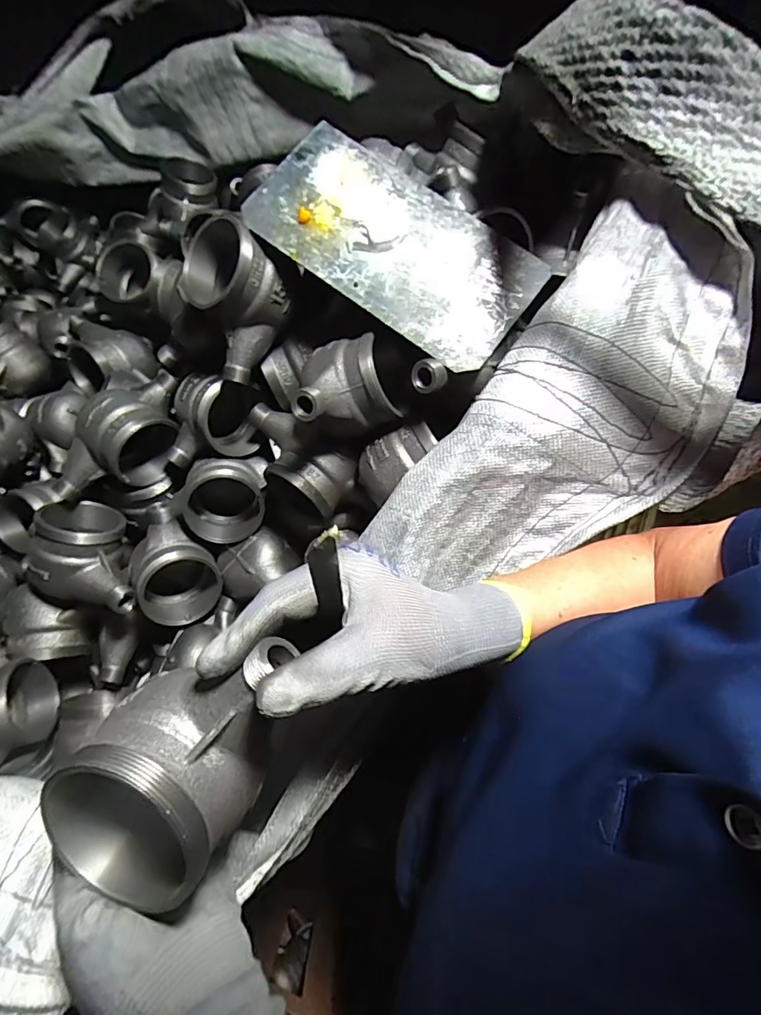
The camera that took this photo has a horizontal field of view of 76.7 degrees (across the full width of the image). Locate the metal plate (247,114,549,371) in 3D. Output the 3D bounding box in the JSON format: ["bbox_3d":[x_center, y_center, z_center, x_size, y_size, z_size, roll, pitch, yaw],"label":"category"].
[{"bbox_3d":[0.010,-0.214,0.389,0.229,0.009,0.120,36,85,5],"label":"metal plate"}]

